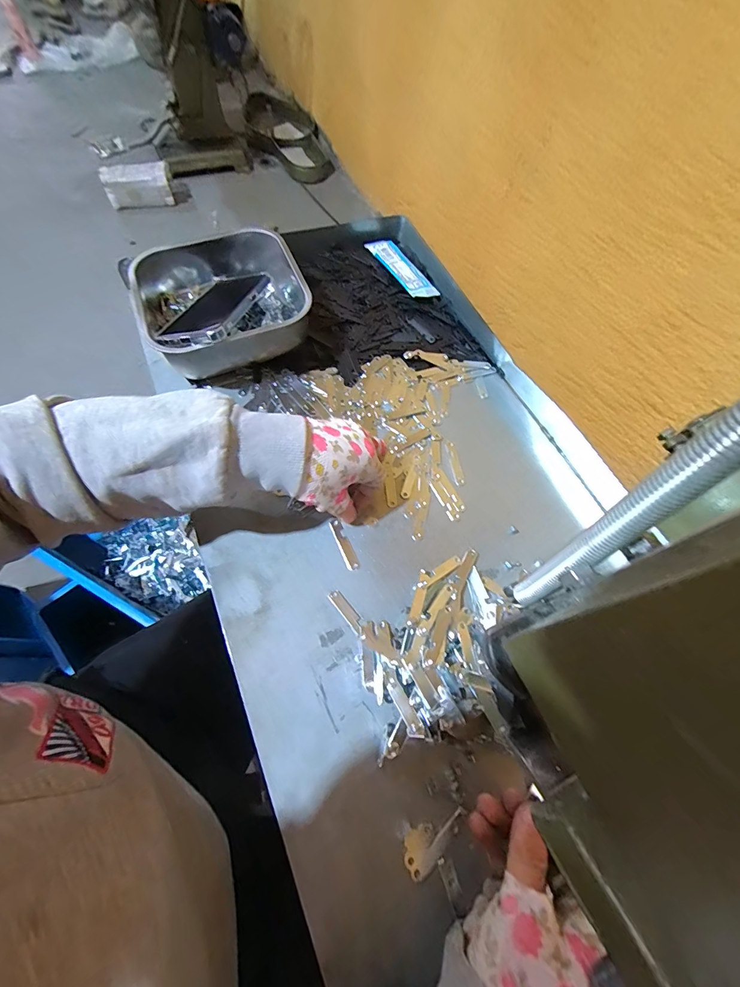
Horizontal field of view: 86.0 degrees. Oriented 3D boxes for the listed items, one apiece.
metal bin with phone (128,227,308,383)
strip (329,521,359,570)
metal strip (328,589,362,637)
[{"bbox_3d":[-0.166,-0.221,0.466,0.179,0.078,0.175,-20,66,-15],"label":"metal bin with phone"},{"bbox_3d":[-0.024,0.050,0.377,0.012,0.005,0.050,-20,66,-15],"label":"strip"},{"bbox_3d":[-0.020,0.104,0.349,0.012,0.004,0.044,-35,71,-21],"label":"metal strip"}]

